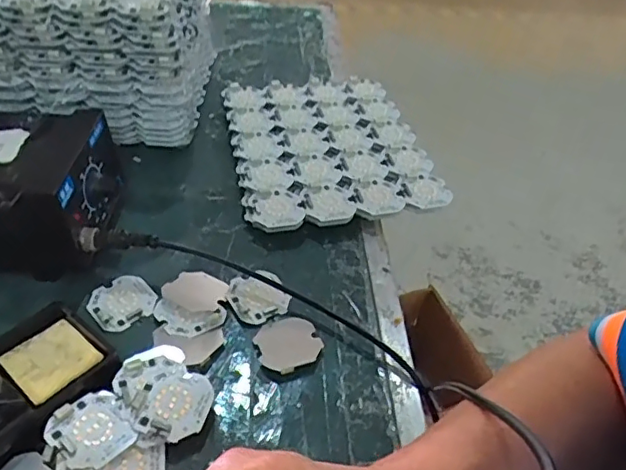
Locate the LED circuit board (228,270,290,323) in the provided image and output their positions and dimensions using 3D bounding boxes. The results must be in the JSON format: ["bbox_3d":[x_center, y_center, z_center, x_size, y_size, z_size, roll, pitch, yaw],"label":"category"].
[{"bbox_3d":[-0.043,0.047,0.442,0.043,0.007,0.045,-22,56,-27],"label":"LED circuit board"}]

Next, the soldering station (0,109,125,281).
[{"bbox_3d":[-0.241,-0.034,0.454,0.147,0.099,0.111,3,44,-3],"label":"soldering station"}]

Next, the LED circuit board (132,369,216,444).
[{"bbox_3d":[-0.088,0.109,0.362,0.043,0.004,0.046,15,46,0],"label":"LED circuit board"}]

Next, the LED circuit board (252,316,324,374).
[{"bbox_3d":[-0.018,0.080,0.416,0.046,0.006,0.046,-17,48,-23],"label":"LED circuit board"}]

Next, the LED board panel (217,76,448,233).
[{"bbox_3d":[0.011,-0.097,0.579,0.183,0.024,0.232,-6,45,-13],"label":"LED board panel"}]

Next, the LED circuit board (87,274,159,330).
[{"bbox_3d":[-0.148,0.051,0.433,0.047,0.004,0.048,-25,52,-29],"label":"LED circuit board"}]

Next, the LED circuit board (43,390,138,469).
[{"bbox_3d":[-0.136,0.116,0.341,0.045,0.009,0.043,34,50,26],"label":"LED circuit board"}]

